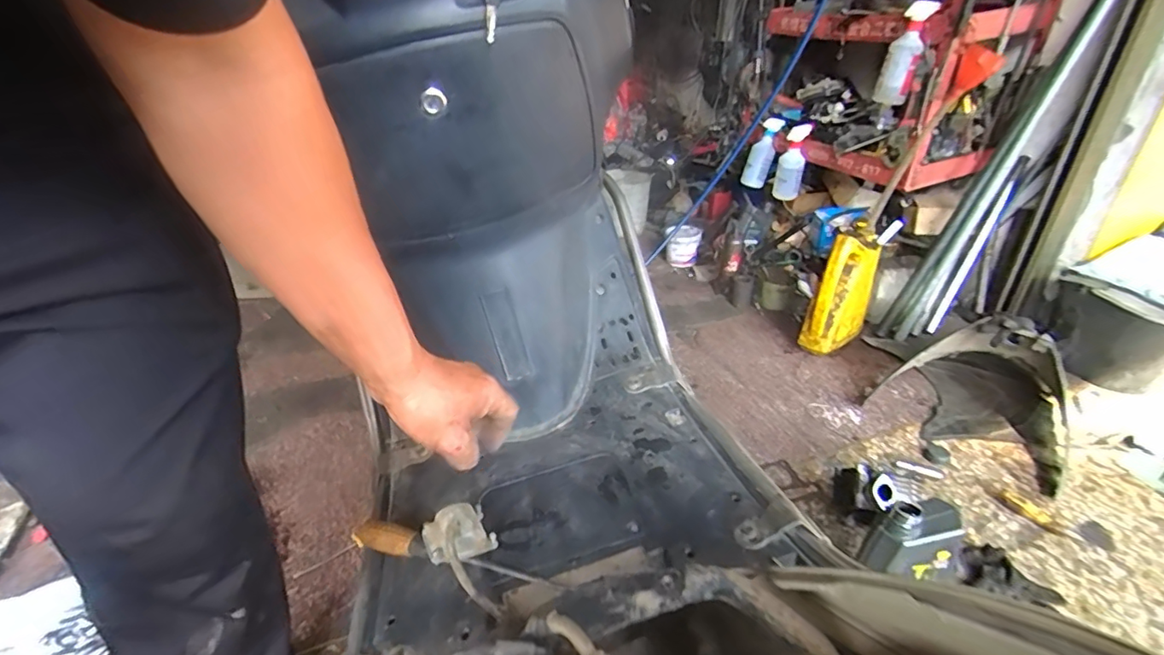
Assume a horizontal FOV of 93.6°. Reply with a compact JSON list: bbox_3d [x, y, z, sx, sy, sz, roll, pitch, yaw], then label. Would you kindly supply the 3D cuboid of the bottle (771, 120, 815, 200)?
[{"bbox_3d":[0.673,-0.524,1.756,0.084,0.226,0.120,8,31,14],"label":"bottle"}]

